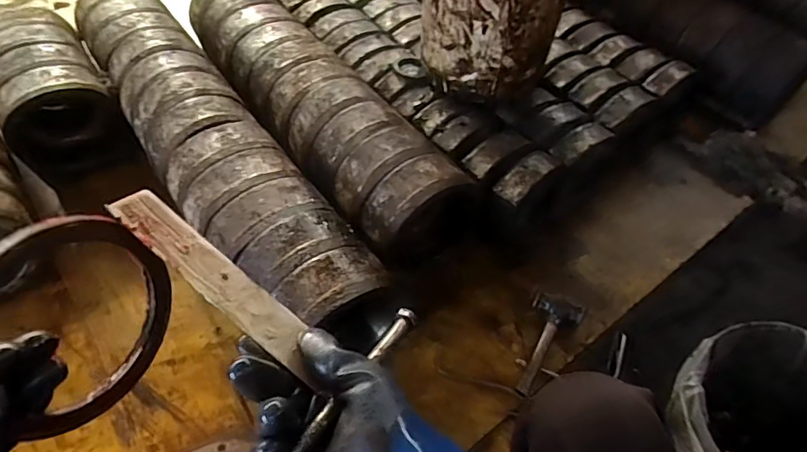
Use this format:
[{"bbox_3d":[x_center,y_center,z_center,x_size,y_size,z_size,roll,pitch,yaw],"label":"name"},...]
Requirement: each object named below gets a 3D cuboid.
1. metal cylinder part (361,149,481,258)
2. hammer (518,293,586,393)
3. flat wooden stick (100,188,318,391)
[{"bbox_3d":[0.039,-0.036,0.949,0.218,0.184,0.100,-32,59,-24],"label":"metal cylinder part"},{"bbox_3d":[0.255,0.215,0.916,0.088,0.034,0.197,25,55,17],"label":"hammer"},{"bbox_3d":[-0.139,0.035,0.372,0.193,0.009,0.034,38,46,11],"label":"flat wooden stick"}]

